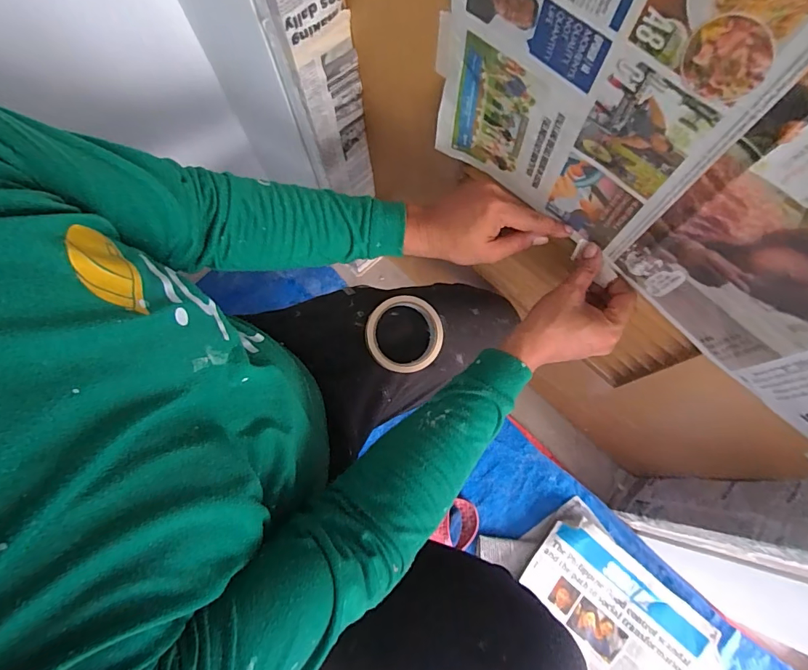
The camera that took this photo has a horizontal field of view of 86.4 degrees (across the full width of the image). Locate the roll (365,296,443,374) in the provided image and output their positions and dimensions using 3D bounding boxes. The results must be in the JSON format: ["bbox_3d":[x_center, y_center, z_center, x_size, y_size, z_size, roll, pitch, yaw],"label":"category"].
[{"bbox_3d":[-0.001,-0.001,0.553,0.097,0.020,0.097,1,86,-8],"label":"roll"}]

